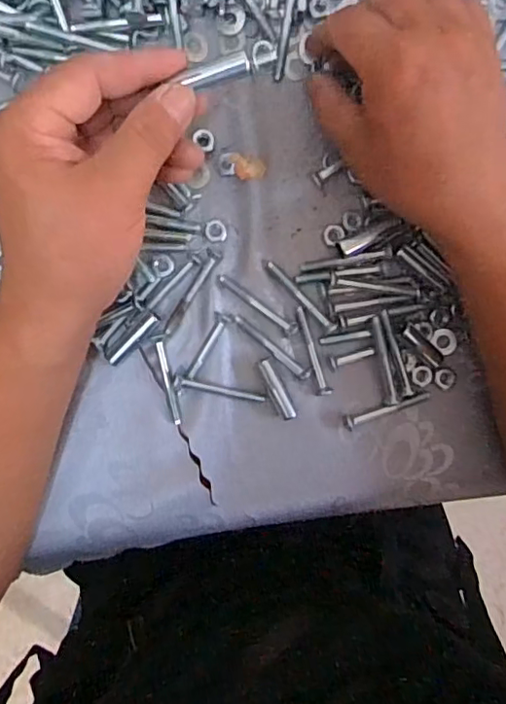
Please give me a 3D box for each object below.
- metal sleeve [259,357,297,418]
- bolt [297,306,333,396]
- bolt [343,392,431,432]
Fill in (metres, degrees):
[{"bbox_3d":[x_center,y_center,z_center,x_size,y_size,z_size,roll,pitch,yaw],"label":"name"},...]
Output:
[{"bbox_3d":[0.015,0.023,0.349,0.008,0.009,0.039,-26,95,-2],"label":"metal sleeve"},{"bbox_3d":[0.035,0.000,0.350,0.009,0.006,0.056,-19,95,-3],"label":"bolt"},{"bbox_3d":[0.084,0.036,0.356,0.056,0.008,0.009,-19,95,-3],"label":"bolt"}]

